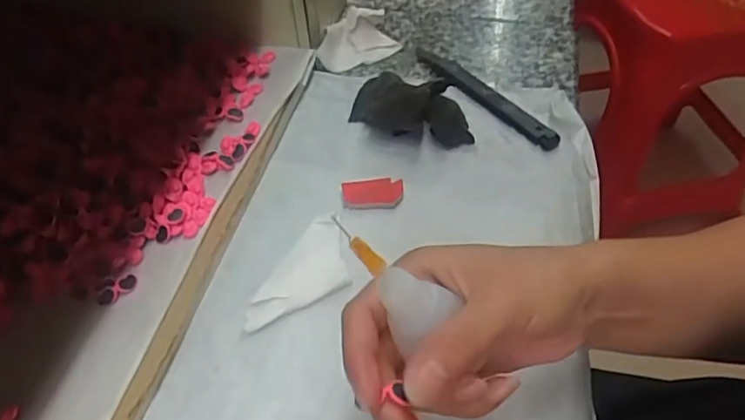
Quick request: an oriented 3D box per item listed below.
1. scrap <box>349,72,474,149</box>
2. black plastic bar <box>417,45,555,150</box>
[{"bbox_3d":[0.027,-0.073,0.422,0.087,0.037,0.035,14,51,14],"label":"scrap"},{"bbox_3d":[0.081,-0.086,0.448,0.020,0.007,0.141,-31,55,-22],"label":"black plastic bar"}]

